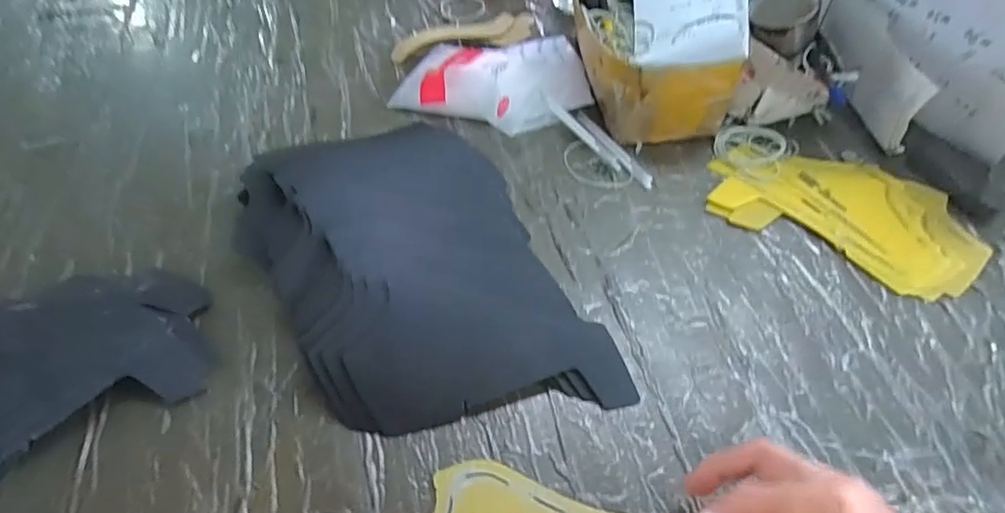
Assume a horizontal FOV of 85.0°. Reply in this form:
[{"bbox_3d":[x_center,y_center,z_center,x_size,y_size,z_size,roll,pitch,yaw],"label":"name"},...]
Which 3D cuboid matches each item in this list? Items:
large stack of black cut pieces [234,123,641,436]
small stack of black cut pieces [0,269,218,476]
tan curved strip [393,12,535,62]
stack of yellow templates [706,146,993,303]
[{"bbox_3d":[-0.069,0.007,0.424,0.205,0.054,0.296,-22,57,-16],"label":"large stack of black cut pieces"},{"bbox_3d":[-0.346,0.086,0.367,0.267,0.041,0.146,-28,59,-20],"label":"small stack of black cut pieces"},{"bbox_3d":[-0.043,-0.256,0.634,0.170,0.010,0.052,-13,55,-10],"label":"tan curved strip"},{"bbox_3d":[0.299,-0.040,0.485,0.215,0.011,0.122,22,57,15],"label":"stack of yellow templates"}]

